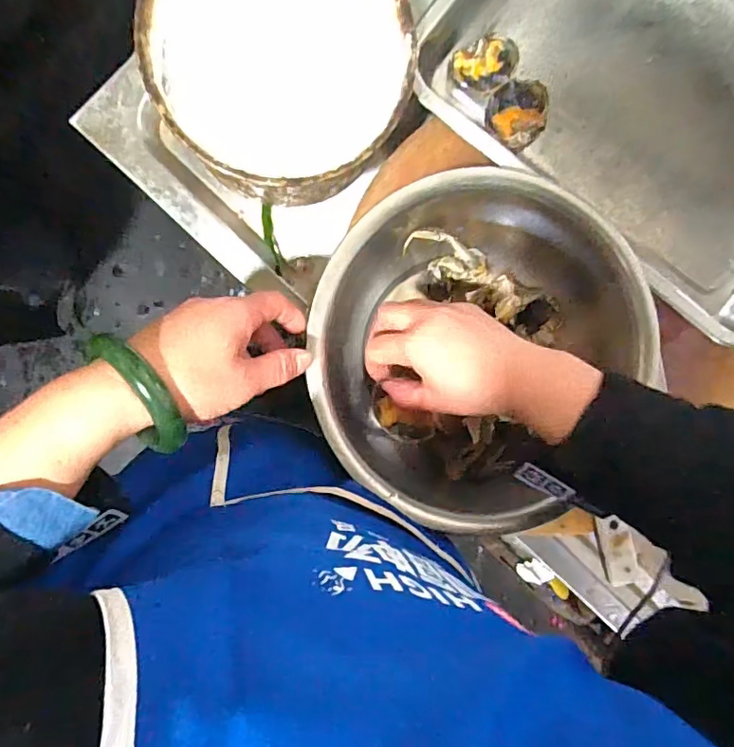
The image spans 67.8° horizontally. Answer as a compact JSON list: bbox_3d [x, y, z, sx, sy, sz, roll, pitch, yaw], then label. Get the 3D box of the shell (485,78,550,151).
[{"bbox_3d":[0.133,-0.228,0.482,0.055,0.016,0.054,0,93,-6],"label":"shell"}]

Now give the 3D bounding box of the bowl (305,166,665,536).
[{"bbox_3d":[0.089,-0.022,0.469,0.269,0.113,0.267,0,93,-6],"label":"bowl"}]

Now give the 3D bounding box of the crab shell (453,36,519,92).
[{"bbox_3d":[0.104,-0.271,0.479,0.055,0.016,0.044,-30,96,-4],"label":"crab shell"}]

